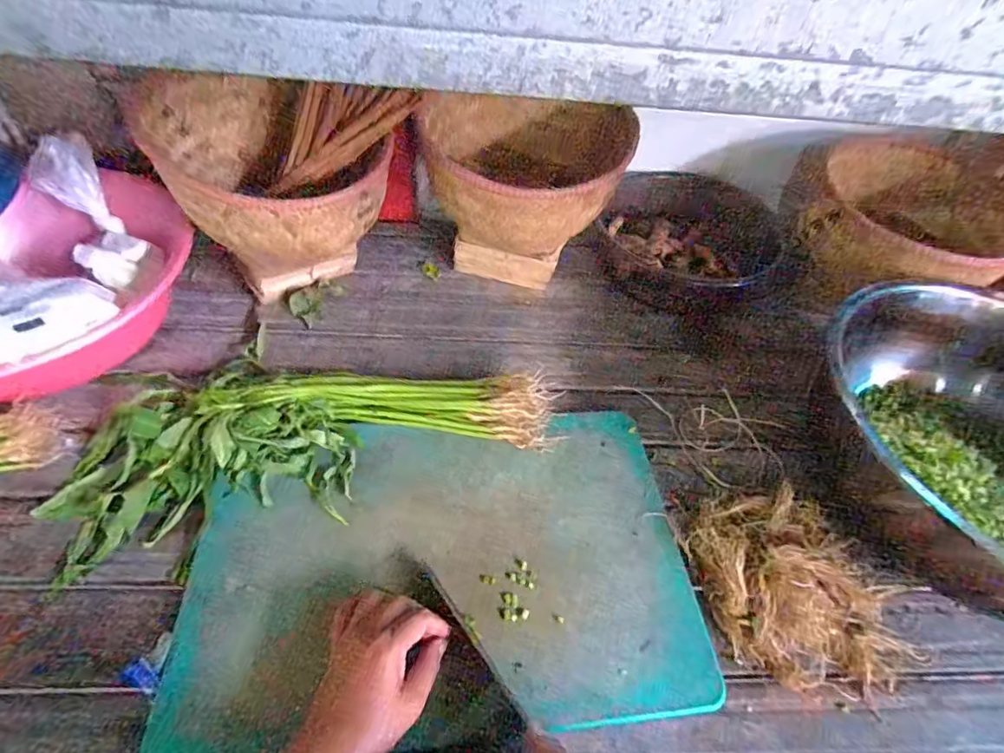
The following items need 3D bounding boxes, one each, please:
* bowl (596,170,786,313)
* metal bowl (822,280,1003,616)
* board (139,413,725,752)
[{"bbox_3d":[0.277,-0.209,0.768,0.255,0.075,0.215,22,51,13],"label":"bowl"},{"bbox_3d":[0.517,0.088,0.503,0.320,0.140,0.320,3,50,-3],"label":"metal bowl"},{"bbox_3d":[-0.050,0.167,0.468,0.442,0.014,0.286,-3,50,-9],"label":"board"}]

